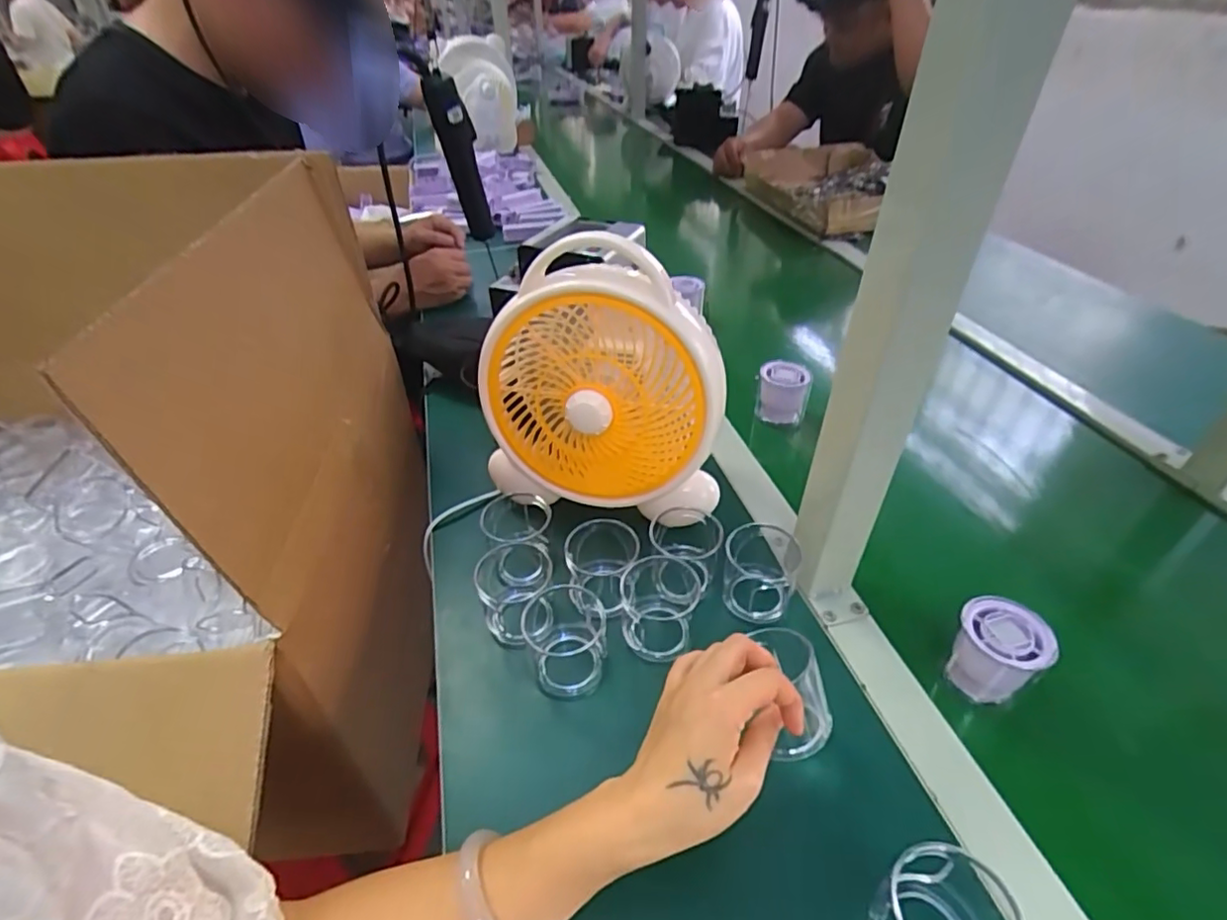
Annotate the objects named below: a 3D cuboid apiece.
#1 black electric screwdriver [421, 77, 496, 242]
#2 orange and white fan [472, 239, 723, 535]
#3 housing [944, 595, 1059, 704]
[{"bbox_3d":[-0.196,-0.380,0.766,0.049,0.251,0.053,-5,70,-3],"label":"black electric screwdriver"},{"bbox_3d":[-0.007,-0.059,0.525,0.212,0.237,0.110,15,42,18],"label":"orange and white fan"},{"bbox_3d":[0.273,0.136,0.424,0.048,0.063,0.054,-27,47,-28],"label":"housing"}]

